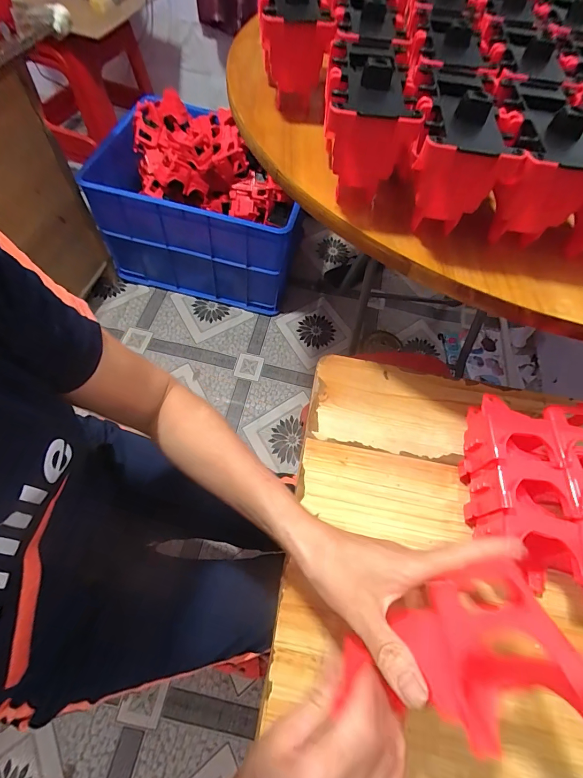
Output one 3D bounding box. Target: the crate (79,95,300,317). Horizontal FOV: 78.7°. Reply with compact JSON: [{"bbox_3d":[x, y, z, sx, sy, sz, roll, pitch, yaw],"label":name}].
[{"bbox_3d":[-0.260,-0.590,1.189,0.577,0.407,0.455,12,60,1],"label":"crate"}]

